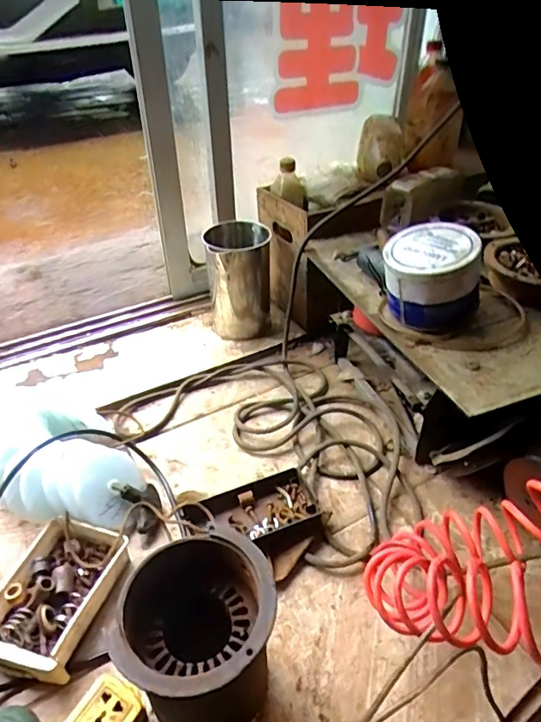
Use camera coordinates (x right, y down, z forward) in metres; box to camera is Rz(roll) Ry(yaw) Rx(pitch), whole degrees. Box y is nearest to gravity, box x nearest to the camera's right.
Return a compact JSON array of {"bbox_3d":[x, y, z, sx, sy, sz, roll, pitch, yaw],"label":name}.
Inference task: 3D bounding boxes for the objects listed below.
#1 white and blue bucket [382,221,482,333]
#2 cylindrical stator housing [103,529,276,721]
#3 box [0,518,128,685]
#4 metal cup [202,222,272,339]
[{"bbox_3d":[0.221,-0.119,0.693,0.125,0.105,0.115,-1,39,0],"label":"white and blue bucket"},{"bbox_3d":[-0.065,0.283,0.498,0.133,0.193,0.131,-1,39,0],"label":"cylindrical stator housing"},{"bbox_3d":[-0.263,0.280,0.610,0.124,0.047,0.176,9,40,12],"label":"box"},{"bbox_3d":[-0.061,-0.157,1.009,0.117,0.206,0.117,-1,39,0],"label":"metal cup"}]

